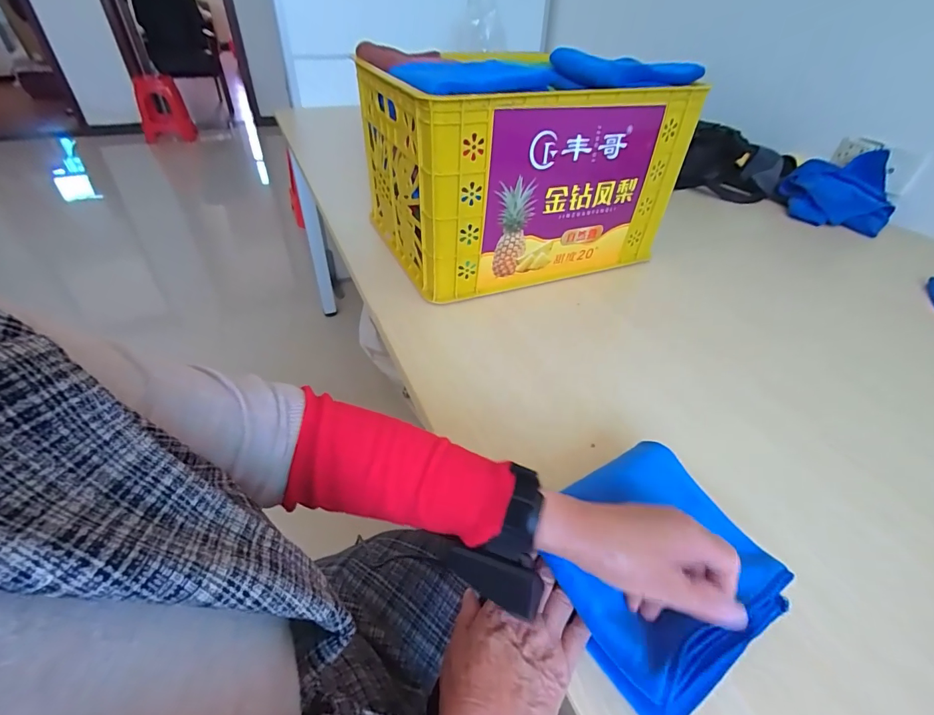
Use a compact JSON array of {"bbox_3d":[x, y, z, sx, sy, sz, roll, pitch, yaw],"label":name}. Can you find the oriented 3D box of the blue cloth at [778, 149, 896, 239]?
[{"bbox_3d":[0.938,-0.430,1.088,0.247,0.104,0.238,32,49,29],"label":"blue cloth"}]

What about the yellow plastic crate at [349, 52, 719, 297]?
[{"bbox_3d":[0.080,-0.355,0.783,0.459,0.275,0.370,-16,44,-20],"label":"yellow plastic crate"}]

